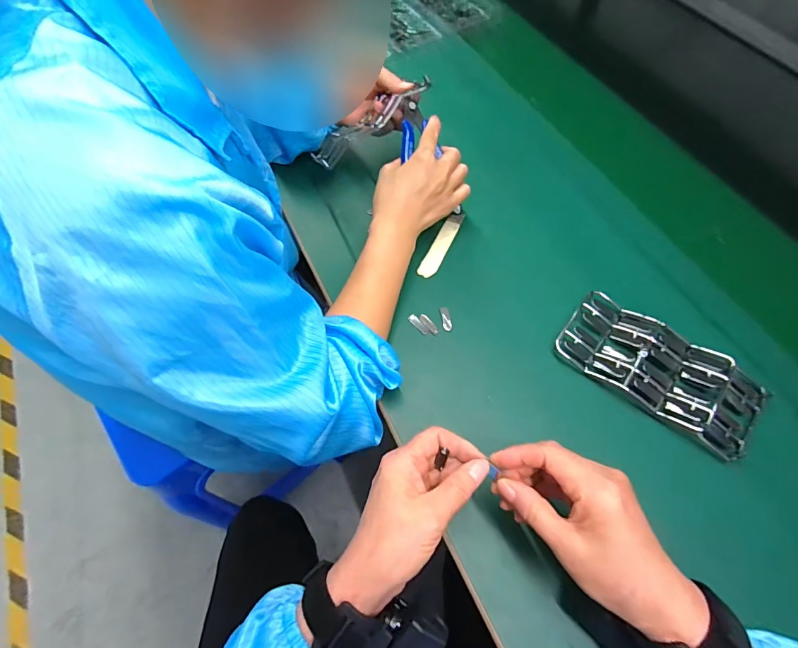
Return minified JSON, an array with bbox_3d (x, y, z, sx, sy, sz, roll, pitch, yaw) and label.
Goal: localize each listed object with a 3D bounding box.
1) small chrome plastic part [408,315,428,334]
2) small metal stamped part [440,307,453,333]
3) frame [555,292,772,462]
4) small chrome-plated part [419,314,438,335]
[{"bbox_3d":[0.021,0.000,0.457,0.008,0.004,0.027,-40,81,-16],"label":"small chrome plastic part"},{"bbox_3d":[0.052,-0.006,0.459,0.010,0.004,0.028,-7,63,0],"label":"small metal stamped part"},{"bbox_3d":[0.255,0.041,0.412,0.181,0.018,0.088,34,70,18],"label":"frame"},{"bbox_3d":[0.032,0.000,0.457,0.008,0.008,0.025,-38,67,-15],"label":"small chrome-plated part"}]

